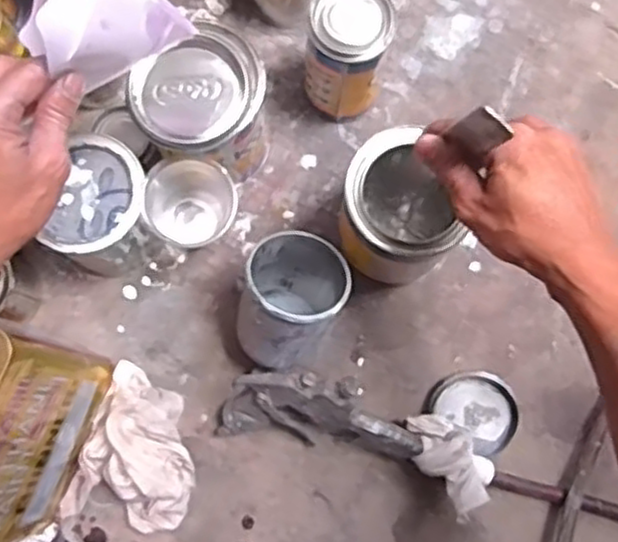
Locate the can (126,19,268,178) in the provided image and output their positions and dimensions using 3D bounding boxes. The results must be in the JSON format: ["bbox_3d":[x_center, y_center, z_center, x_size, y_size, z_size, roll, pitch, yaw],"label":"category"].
[{"bbox_3d":[-0.087,-0.129,0.636,0.110,0.152,0.101,-32,82,-6],"label":"can"}]

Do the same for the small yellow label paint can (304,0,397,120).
[{"bbox_3d":[0.033,-0.193,0.661,0.071,0.138,0.076,20,80,2],"label":"small yellow label paint can"}]

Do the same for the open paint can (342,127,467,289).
[{"bbox_3d":[0.081,-0.046,0.633,0.105,0.134,0.094,16,80,2],"label":"open paint can"}]

